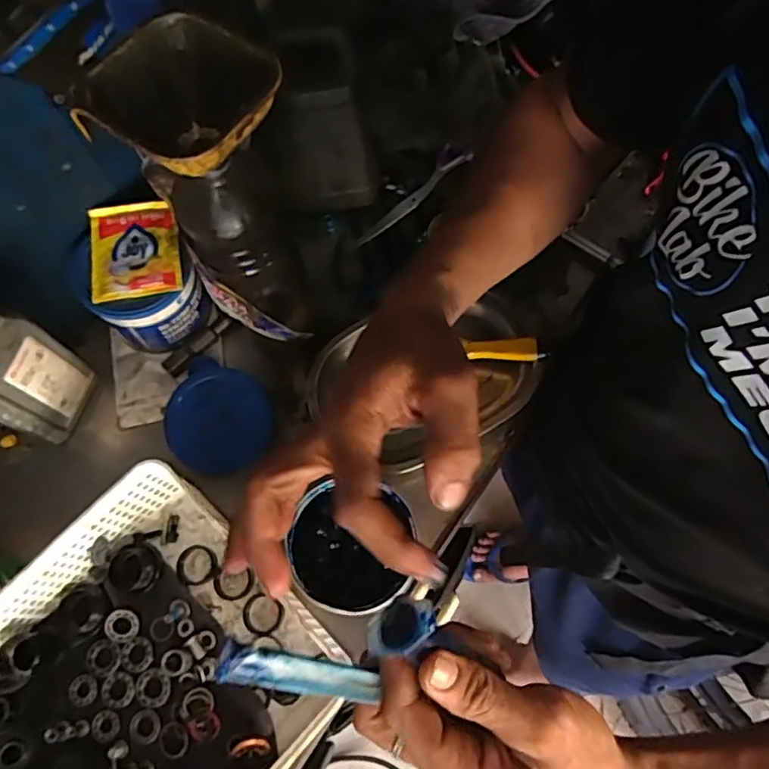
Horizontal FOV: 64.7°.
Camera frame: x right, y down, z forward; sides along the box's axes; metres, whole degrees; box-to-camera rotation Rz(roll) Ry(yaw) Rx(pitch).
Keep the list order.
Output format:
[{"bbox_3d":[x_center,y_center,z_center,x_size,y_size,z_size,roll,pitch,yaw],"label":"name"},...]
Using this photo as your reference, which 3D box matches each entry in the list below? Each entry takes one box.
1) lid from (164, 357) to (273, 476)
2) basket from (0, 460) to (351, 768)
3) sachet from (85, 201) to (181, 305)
[{"bbox_3d":[-0.162,0.034,0.586,0.102,0.021,0.099,-1,67,2],"label":"lid"},{"bbox_3d":[-0.220,0.267,0.474,0.248,0.077,0.327,41,74,17],"label":"basket"},{"bbox_3d":[-0.228,-0.123,0.554,0.077,0.016,0.092,-11,70,-1],"label":"sachet"}]

